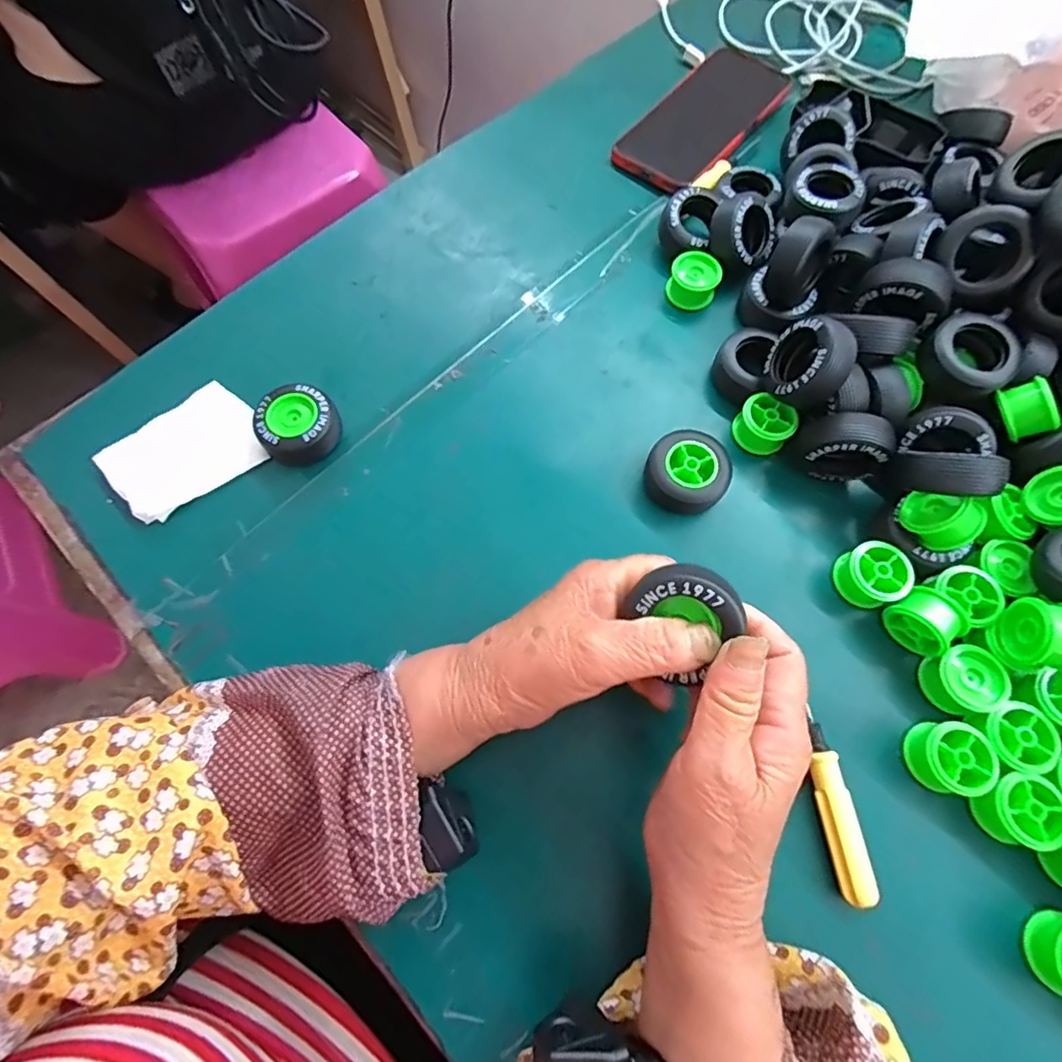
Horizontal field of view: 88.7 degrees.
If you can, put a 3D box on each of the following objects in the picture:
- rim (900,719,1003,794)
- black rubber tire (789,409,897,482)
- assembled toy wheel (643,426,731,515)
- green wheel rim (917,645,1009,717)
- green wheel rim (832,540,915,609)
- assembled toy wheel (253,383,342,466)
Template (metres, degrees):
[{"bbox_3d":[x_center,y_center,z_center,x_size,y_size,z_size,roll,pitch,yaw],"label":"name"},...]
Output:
[{"bbox_3d":[0.216,0.117,0.281,0.034,0.024,0.033,0,68,1],"label":"rim"},{"bbox_3d":[0.185,-0.049,0.326,0.045,0.050,0.025,9,69,5],"label":"black rubber tire"},{"bbox_3d":[0.096,-0.036,0.333,0.048,0.028,0.041,27,71,11],"label":"assembled toy wheel"},{"bbox_3d":[0.233,0.081,0.294,0.028,0.028,0.033,-17,69,-6],"label":"green wheel rim"},{"bbox_3d":[0.194,0.027,0.313,0.034,0.030,0.033,0,68,1],"label":"green wheel rim"},{"bbox_3d":[-0.147,-0.067,0.344,0.044,0.024,0.047,0,68,1],"label":"assembled toy wheel"}]

